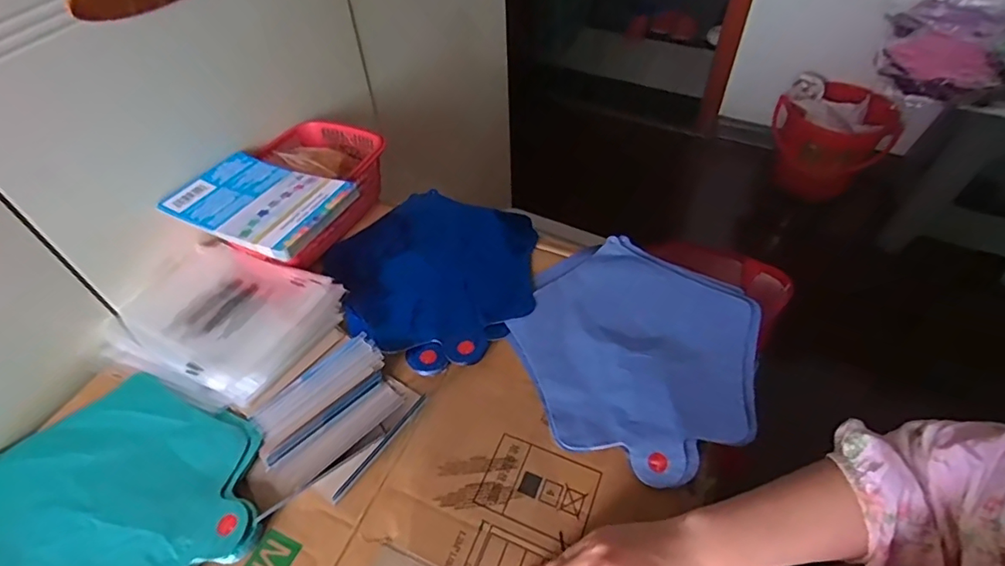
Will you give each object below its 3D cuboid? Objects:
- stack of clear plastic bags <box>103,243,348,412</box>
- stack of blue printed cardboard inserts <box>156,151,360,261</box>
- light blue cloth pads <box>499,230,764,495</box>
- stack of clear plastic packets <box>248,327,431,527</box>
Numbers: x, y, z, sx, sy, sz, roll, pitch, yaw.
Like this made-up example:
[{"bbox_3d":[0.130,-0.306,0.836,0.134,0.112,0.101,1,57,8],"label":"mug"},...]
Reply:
[{"bbox_3d":[-0.293,0.033,0.552,0.217,0.028,0.159,20,53,20],"label":"stack of clear plastic bags"},{"bbox_3d":[-0.257,-0.090,0.564,0.187,0.016,0.121,21,54,19],"label":"stack of blue printed cardboard inserts"},{"bbox_3d":[0.128,0.056,0.518,0.220,0.010,0.246,16,52,17],"label":"light blue cloth pads"},{"bbox_3d":[-0.147,0.119,0.469,0.110,0.025,0.135,34,59,29],"label":"stack of clear plastic packets"}]

